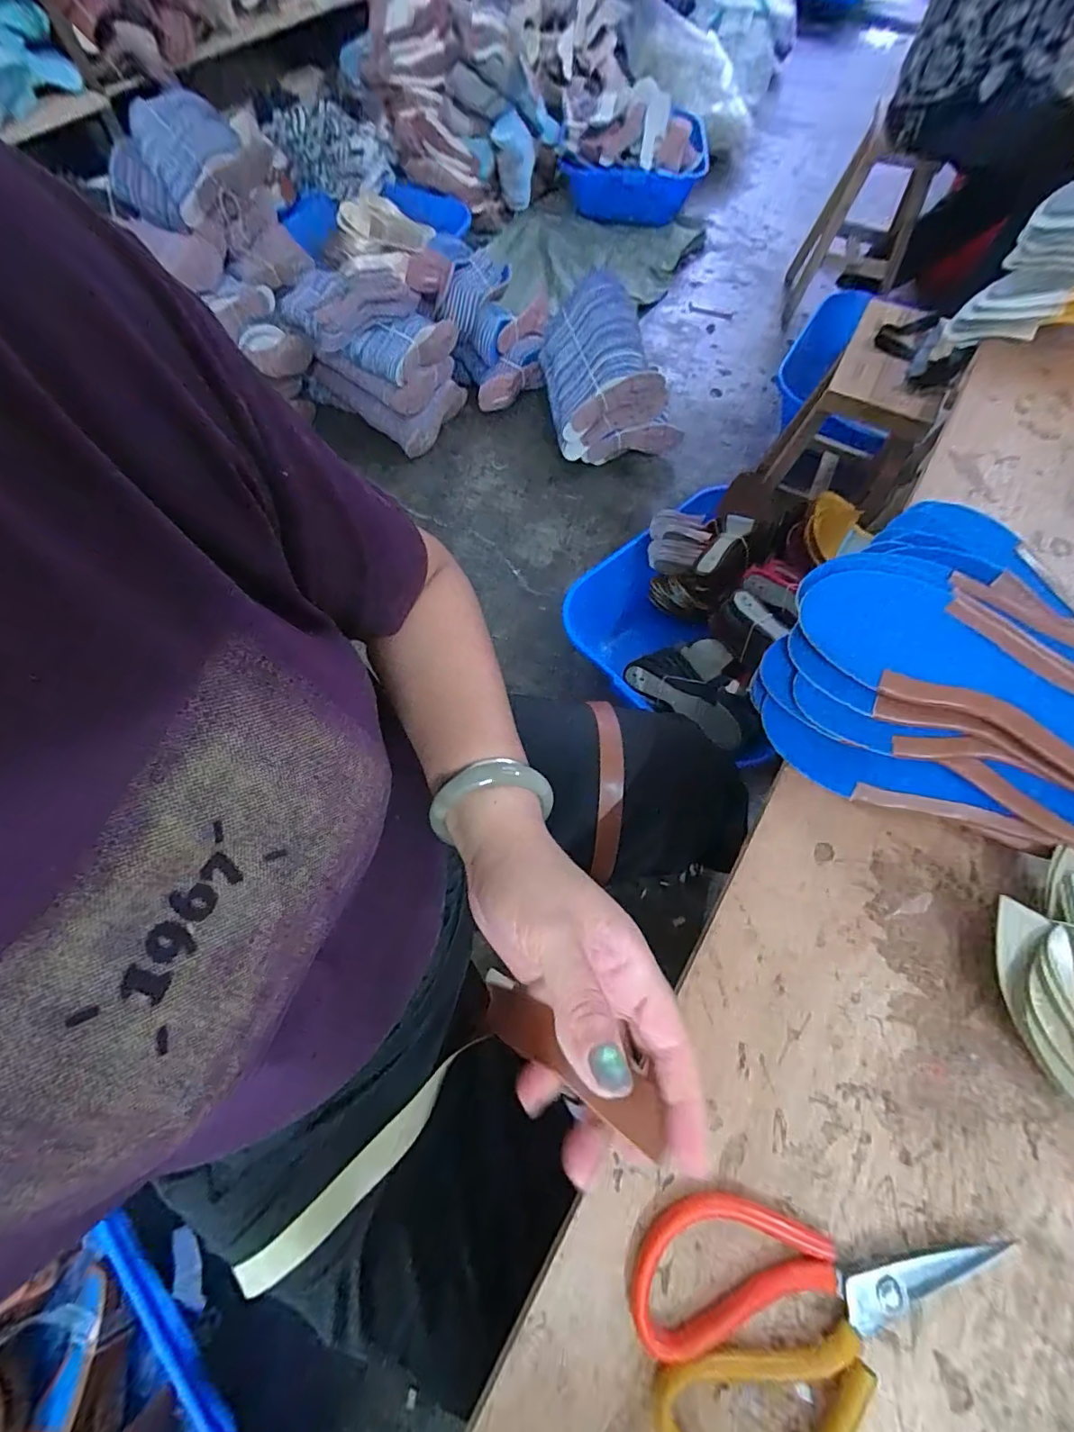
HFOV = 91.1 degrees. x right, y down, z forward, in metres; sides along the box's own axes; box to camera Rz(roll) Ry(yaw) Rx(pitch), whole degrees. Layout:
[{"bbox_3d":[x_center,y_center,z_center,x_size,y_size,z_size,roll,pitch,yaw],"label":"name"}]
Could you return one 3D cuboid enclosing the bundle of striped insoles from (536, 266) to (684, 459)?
[{"bbox_3d":[0.198,-0.906,1.389,0.333,0.251,0.432,-5,66,-3],"label":"bundle of striped insoles"}]

